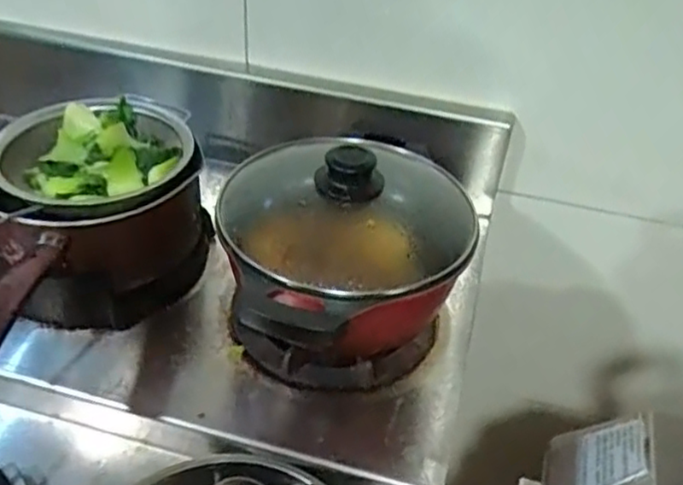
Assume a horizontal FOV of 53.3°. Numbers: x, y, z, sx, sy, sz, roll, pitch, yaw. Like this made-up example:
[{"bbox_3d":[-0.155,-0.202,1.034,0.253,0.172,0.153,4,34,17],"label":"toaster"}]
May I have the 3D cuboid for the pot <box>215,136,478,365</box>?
[{"bbox_3d":[0.000,0.015,0.669,0.233,0.198,0.262,4,40,-1],"label":"pot"}]

